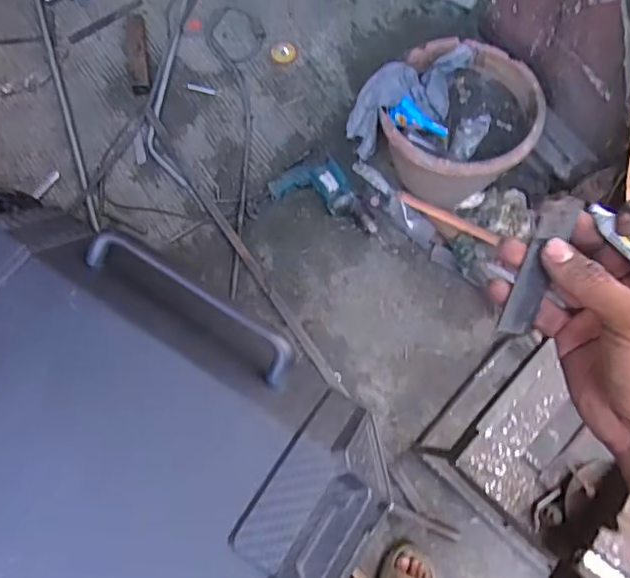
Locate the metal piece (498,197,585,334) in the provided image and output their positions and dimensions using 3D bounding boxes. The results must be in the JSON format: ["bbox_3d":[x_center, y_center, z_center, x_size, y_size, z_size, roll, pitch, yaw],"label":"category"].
[{"bbox_3d":[0.138,-0.014,0.347,0.026,0.007,0.087,11,101,-22],"label":"metal piece"}]

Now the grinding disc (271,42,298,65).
[{"bbox_3d":[-0.089,-0.686,1.644,0.075,0.004,0.076,0,76,-1],"label":"grinding disc"}]

